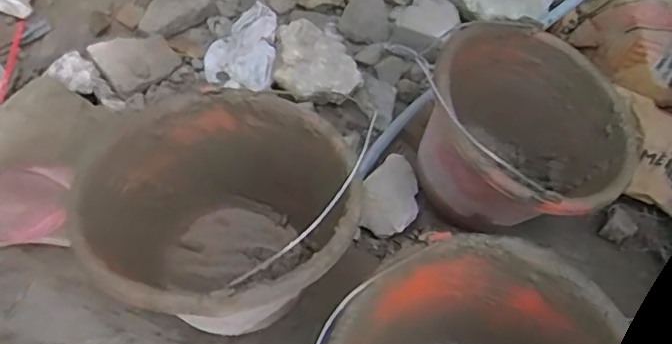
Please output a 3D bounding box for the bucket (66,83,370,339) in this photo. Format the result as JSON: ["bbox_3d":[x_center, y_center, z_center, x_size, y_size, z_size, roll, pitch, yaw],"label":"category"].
[{"bbox_3d":[-0.106,0.061,0.591,0.243,0.190,0.221,-17,59,-9],"label":"bucket"}]

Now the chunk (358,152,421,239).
[{"bbox_3d":[0.067,0.026,0.743,0.072,0.038,0.114,5,58,0],"label":"chunk"}]

